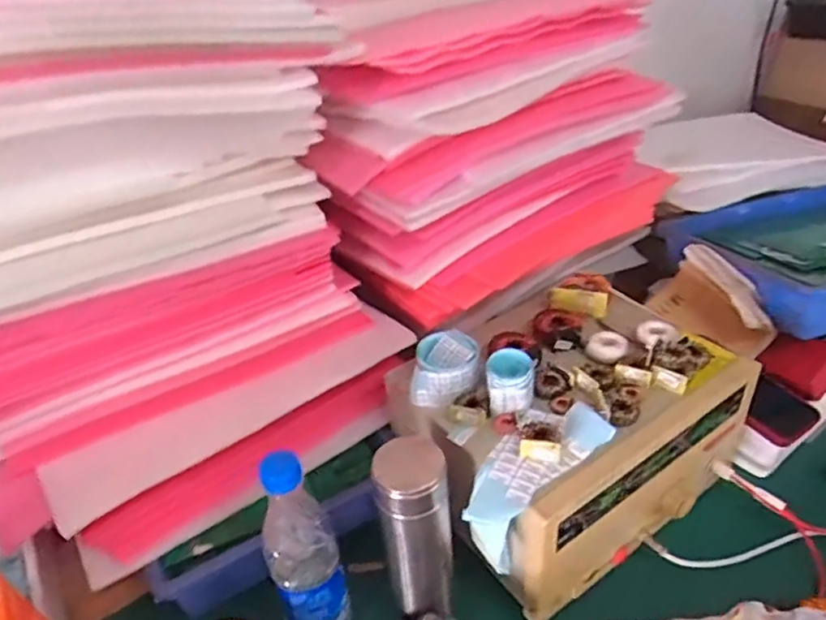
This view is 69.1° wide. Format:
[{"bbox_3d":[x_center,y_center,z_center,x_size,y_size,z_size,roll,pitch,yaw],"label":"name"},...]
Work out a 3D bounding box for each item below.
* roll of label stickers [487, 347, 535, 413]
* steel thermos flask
[{"bbox_3d":[0.096,0.071,0.586,0.046,0.045,0.047,-1,34,7],"label":"roll of label stickers"},{"bbox_3d":[0.004,0.198,0.541,0.062,0.177,0.055,-4,33,2],"label":"steel thermos flask"}]

